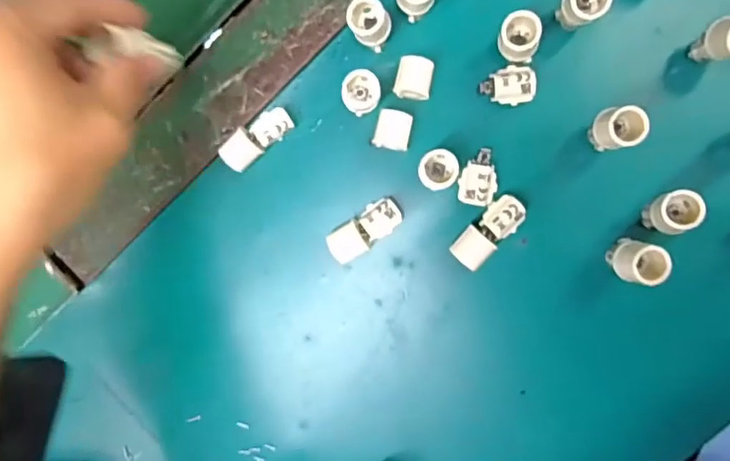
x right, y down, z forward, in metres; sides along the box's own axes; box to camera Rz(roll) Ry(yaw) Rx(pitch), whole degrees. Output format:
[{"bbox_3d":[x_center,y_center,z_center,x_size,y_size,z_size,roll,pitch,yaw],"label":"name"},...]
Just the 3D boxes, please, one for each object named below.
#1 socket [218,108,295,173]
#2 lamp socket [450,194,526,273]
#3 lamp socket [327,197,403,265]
[{"bbox_3d":[-0.061,-0.053,0.317,0.044,0.017,0.017,-37,86,9],"label":"socket"},{"bbox_3d":[0.068,0.001,0.303,0.019,0.018,0.045,45,98,5],"label":"lamp socket"},{"bbox_3d":[0.001,0.000,0.314,0.044,0.019,0.019,-36,86,9],"label":"lamp socket"}]

